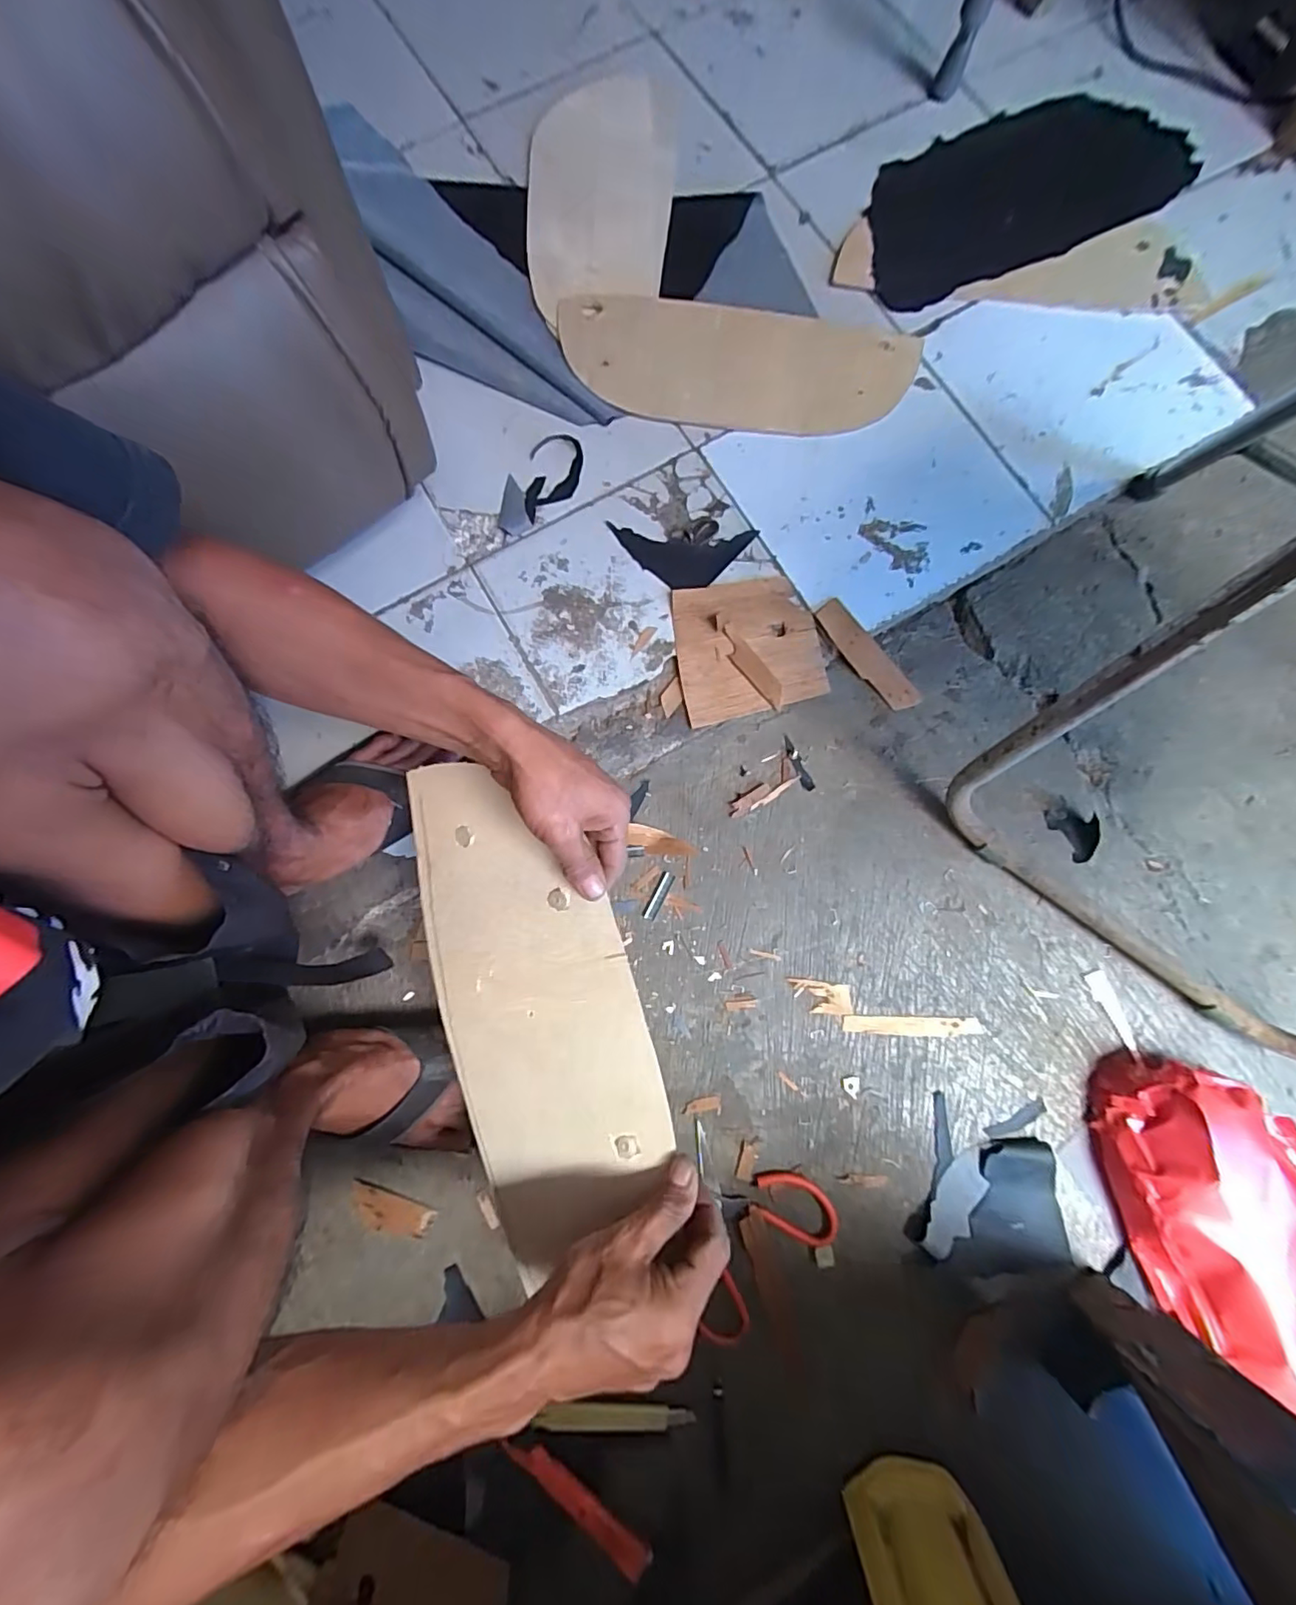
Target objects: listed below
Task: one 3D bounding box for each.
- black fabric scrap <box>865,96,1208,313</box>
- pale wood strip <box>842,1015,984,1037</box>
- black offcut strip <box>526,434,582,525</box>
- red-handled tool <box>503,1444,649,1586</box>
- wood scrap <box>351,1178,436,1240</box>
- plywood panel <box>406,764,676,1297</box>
[{"bbox_3d":[0.470,-0.787,0.713,0.468,0.013,0.234,-31,81,-5],"label":"black fabric scrap"},{"bbox_3d":[0.255,0.217,0.540,0.129,0.004,0.017,1,80,1],"label":"pale wood strip"},{"bbox_3d":[-0.108,-0.375,0.647,0.060,0.010,0.112,3,80,1],"label":"black offcut strip"},{"bbox_3d":[-0.058,0.563,0.452,0.142,0.019,0.018,37,82,8],"label":"red-handled tool"},{"bbox_3d":[-0.236,0.375,0.511,0.079,0.005,0.032,19,81,4],"label":"wood scrap"},{"bbox_3d":[-0.085,0.138,0.414,0.153,0.006,0.353,-16,82,15],"label":"plywood panel"}]

